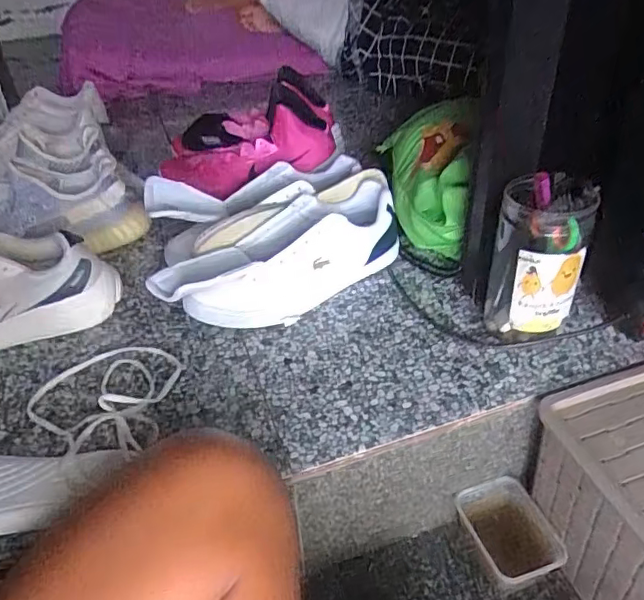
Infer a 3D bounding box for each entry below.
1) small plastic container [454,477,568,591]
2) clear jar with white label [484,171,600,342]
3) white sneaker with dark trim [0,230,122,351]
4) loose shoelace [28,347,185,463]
[{"bbox_3d":[0.200,0.256,0.610,0.084,0.057,0.106,-13,38,-11],"label":"small plastic container"},{"bbox_3d":[0.223,-0.038,0.595,0.076,0.188,0.071,-2,38,2],"label":"clear jar with white label"},{"bbox_3d":[-0.387,-0.001,0.657,0.280,0.101,0.099,-21,41,-21],"label":"white sneaker with dark trim"},{"bbox_3d":[-0.229,0.092,0.582,0.148,0.030,0.159,-1,38,4],"label":"loose shoelace"}]

